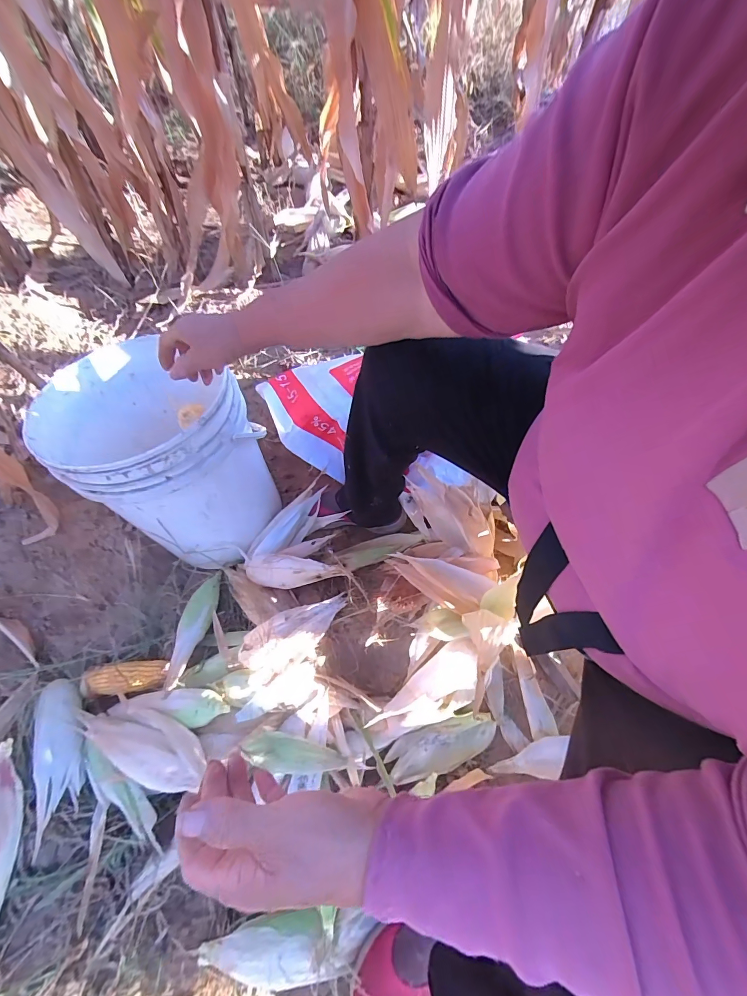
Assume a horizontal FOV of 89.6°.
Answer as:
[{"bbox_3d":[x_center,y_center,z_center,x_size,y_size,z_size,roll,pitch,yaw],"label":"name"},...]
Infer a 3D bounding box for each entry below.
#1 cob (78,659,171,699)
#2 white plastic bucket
[{"bbox_3d":[-0.462,0.334,0.700,0.172,0.044,0.053,-7,62,-3],"label":"cob"},{"bbox_3d":[-0.369,-0.079,0.704,0.319,0.309,0.289,34,67,17],"label":"white plastic bucket"}]

